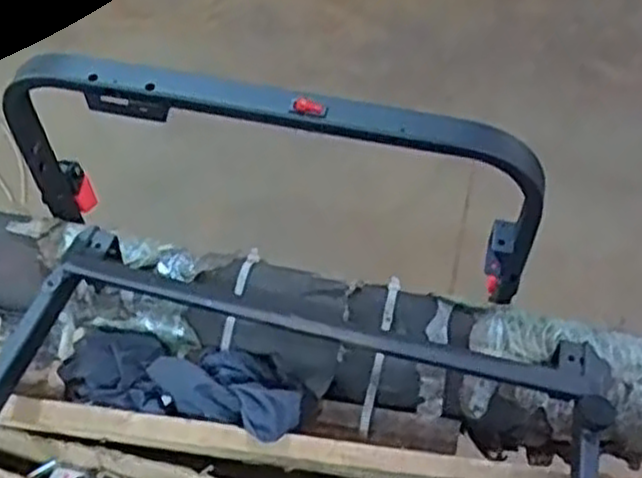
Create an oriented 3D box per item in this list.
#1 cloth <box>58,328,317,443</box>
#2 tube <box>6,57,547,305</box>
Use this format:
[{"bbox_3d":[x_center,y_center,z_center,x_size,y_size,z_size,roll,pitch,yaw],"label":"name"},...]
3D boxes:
[{"bbox_3d":[-0.126,0.127,0.714,0.230,0.055,0.087,14,49,9],"label":"cloth"},{"bbox_3d":[-0.047,-0.050,0.733,0.490,0.232,0.075,14,50,10],"label":"tube"}]

